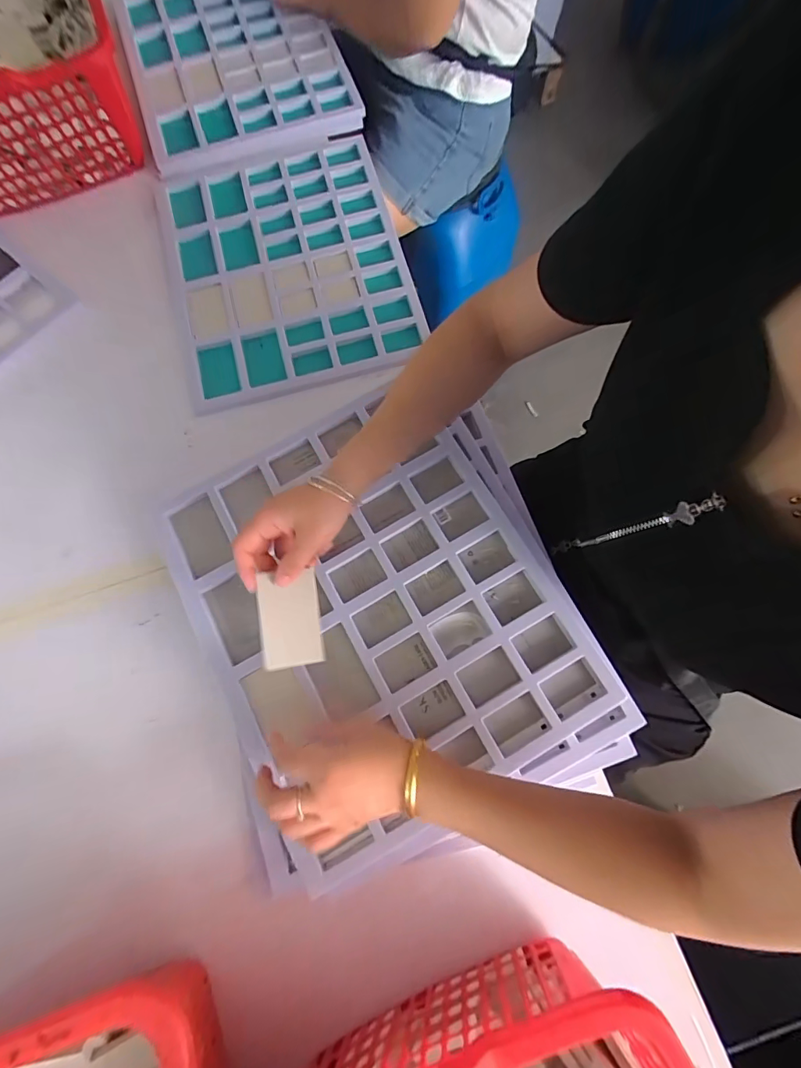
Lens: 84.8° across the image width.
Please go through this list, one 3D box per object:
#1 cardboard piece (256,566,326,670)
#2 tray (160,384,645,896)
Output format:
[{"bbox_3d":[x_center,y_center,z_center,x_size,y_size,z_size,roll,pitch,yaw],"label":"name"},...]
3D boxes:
[{"bbox_3d":[-0.103,0.081,0.413,0.055,0.006,0.082,-6,82,-22],"label":"cardboard piece"},{"bbox_3d":[-0.018,0.078,0.469,0.359,0.037,0.443,-26,75,-5],"label":"tray"}]

